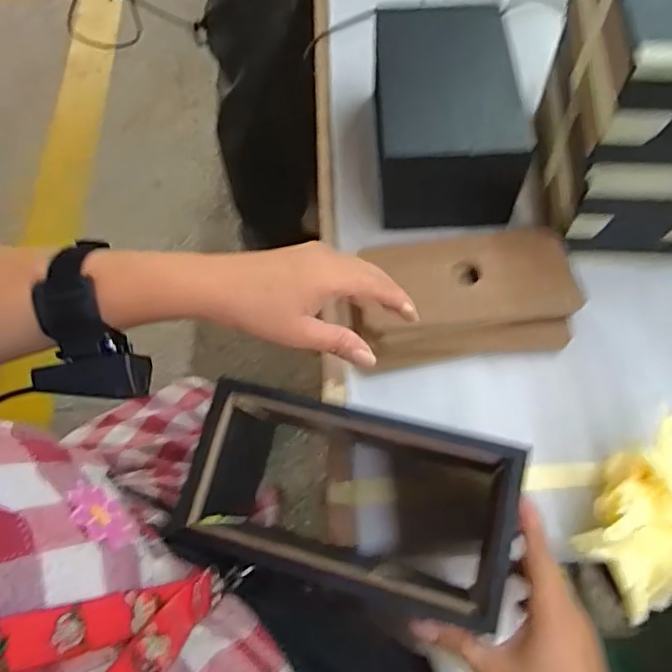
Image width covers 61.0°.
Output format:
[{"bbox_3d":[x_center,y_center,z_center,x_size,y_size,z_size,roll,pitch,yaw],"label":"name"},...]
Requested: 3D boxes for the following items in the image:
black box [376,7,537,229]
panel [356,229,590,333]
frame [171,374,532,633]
[{"bbox_3d":[0.115,-0.232,0.597,0.139,0.107,0.208,0,64,3],"label":"black box"},{"bbox_3d":[0.121,-0.057,0.536,0.193,0.022,0.100,-7,64,0],"label":"panel"},{"bbox_3d":[0.004,0.108,0.374,0.211,0.057,0.115,13,66,9],"label":"frame"}]

